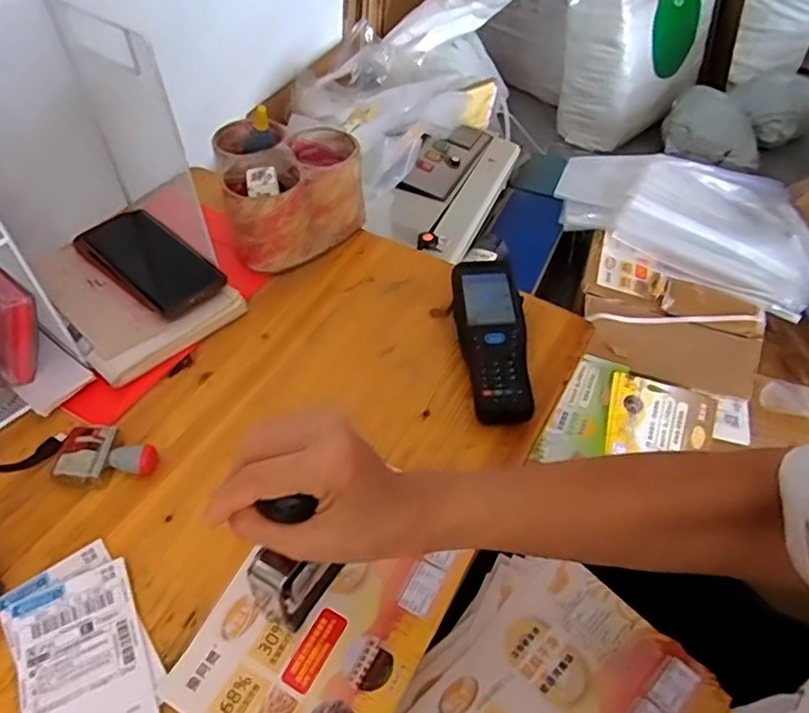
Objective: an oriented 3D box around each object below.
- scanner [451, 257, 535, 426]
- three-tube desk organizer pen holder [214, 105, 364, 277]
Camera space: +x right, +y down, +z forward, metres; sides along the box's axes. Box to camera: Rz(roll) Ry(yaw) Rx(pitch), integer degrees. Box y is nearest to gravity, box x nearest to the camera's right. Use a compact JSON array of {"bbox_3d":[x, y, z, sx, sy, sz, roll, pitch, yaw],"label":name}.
[{"bbox_3d":[0.081,-0.022,0.574,0.063,0.028,0.183,0,49,-1],"label":"scanner"},{"bbox_3d":[-0.121,-0.193,0.679,0.154,0.104,0.163,-13,51,-12],"label":"three-tube desk organizer pen holder"}]

